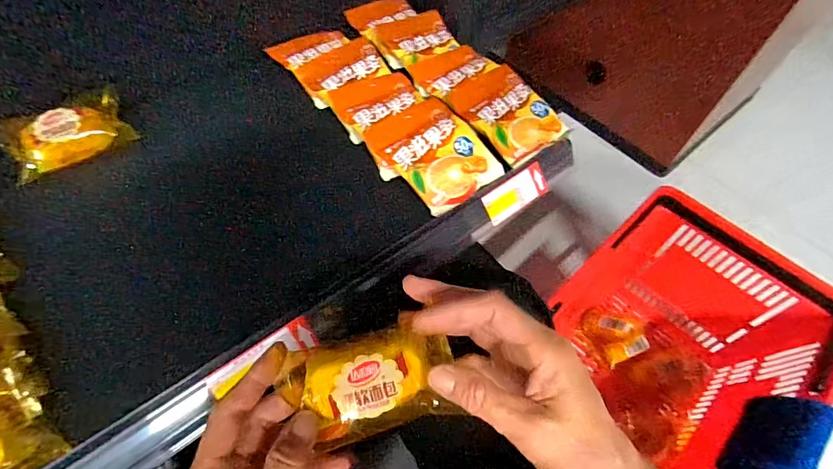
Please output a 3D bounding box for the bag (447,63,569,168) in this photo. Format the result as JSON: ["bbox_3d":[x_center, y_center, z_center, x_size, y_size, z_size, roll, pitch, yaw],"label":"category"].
[{"bbox_3d":[0.109,-0.149,0.519,0.099,0.025,0.123,-33,64,-23],"label":"bag"}]

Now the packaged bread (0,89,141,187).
[{"bbox_3d":[-0.367,-0.108,0.448,0.118,0.040,0.068,-34,65,-23],"label":"packaged bread"}]

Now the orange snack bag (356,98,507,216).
[{"bbox_3d":[0.019,-0.094,0.478,0.102,0.035,0.126,-35,65,-24],"label":"orange snack bag"}]

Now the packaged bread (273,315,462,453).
[{"bbox_3d":[-0.026,0.088,0.260,0.100,0.023,0.058,-12,58,-12],"label":"packaged bread"}]

